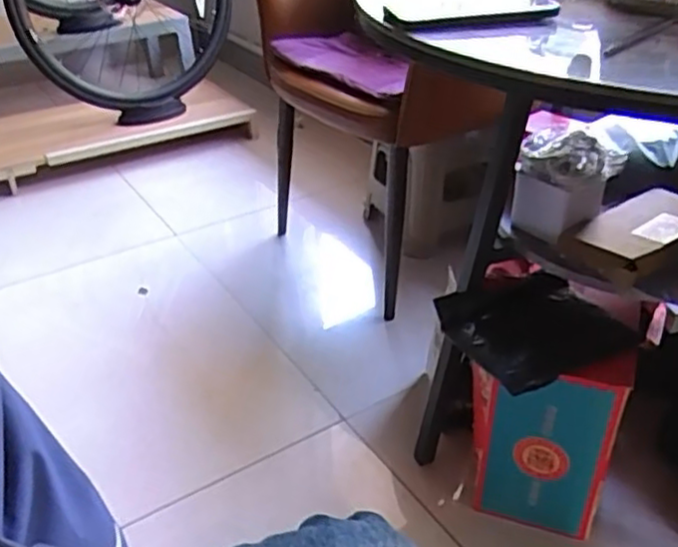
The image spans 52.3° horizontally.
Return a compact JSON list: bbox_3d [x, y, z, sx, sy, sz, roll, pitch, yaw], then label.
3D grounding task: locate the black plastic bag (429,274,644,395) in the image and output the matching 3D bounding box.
[{"bbox_3d":[0.259,0.067,0.938,0.217,0.040,0.197,-17,37,-22],"label":"black plastic bag"}]

